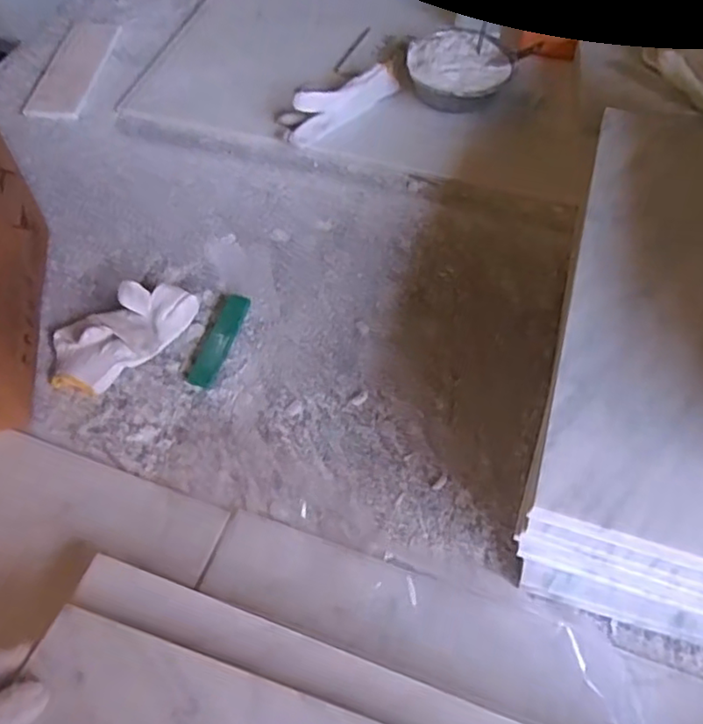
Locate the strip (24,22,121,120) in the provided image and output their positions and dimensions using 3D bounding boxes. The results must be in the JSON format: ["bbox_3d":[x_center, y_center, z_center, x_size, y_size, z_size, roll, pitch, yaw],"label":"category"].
[{"bbox_3d":[-0.417,-0.444,0.951,0.088,0.013,0.229,6,58,7],"label":"strip"}]

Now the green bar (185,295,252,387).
[{"bbox_3d":[-0.139,-0.026,0.671,0.028,0.014,0.119,12,59,11],"label":"green bar"}]

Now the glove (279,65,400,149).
[{"bbox_3d":[-0.013,-0.343,0.847,0.179,0.045,0.070,-29,60,-14],"label":"glove"}]

